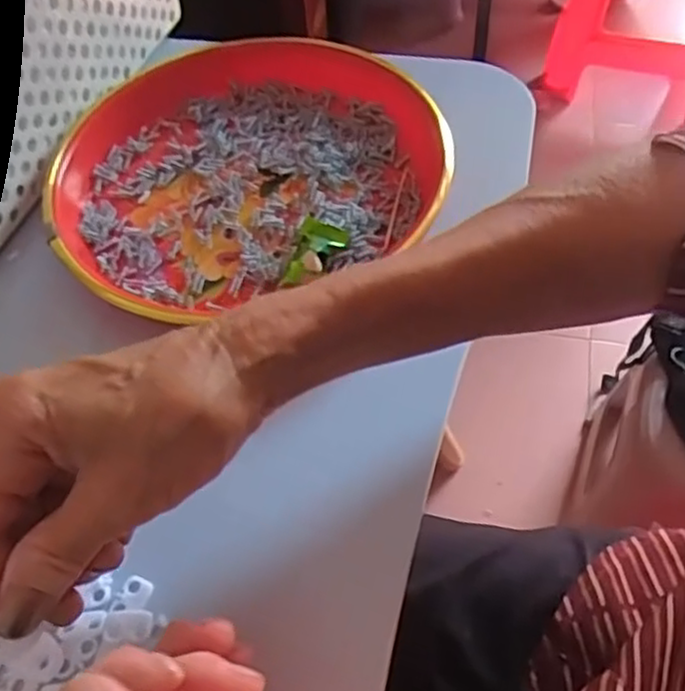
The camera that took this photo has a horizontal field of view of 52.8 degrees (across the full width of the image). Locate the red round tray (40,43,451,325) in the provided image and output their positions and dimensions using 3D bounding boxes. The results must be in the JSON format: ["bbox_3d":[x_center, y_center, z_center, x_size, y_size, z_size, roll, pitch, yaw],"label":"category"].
[{"bbox_3d":[-0.060,-0.110,0.401,0.209,0.034,0.209,-2,54,2],"label":"red round tray"}]

